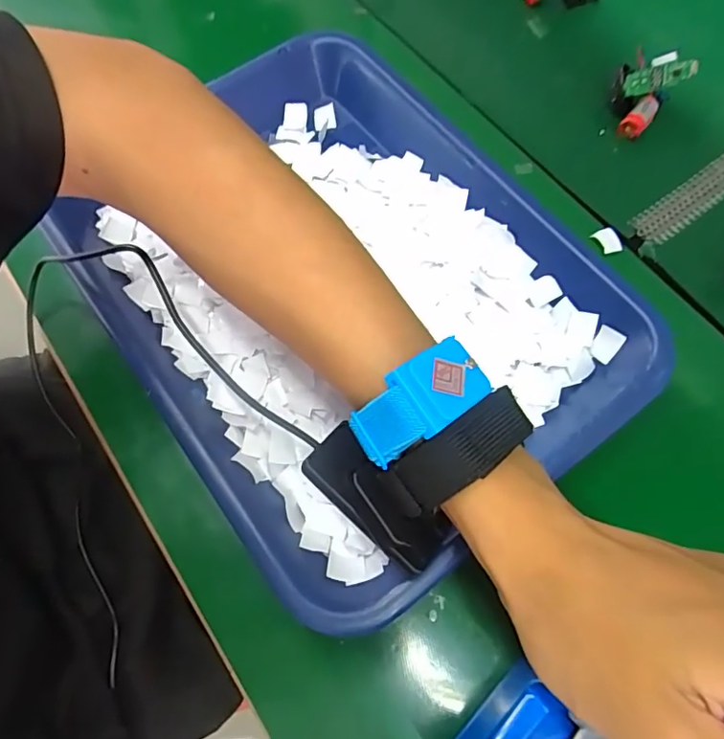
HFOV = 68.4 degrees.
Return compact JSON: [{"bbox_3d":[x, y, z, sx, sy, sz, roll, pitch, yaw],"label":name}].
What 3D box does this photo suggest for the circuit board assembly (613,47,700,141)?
[{"bbox_3d":[0.200,-0.200,0.379,0.021,0.054,0.043,-4,54,-40],"label":"circuit board assembly"}]

